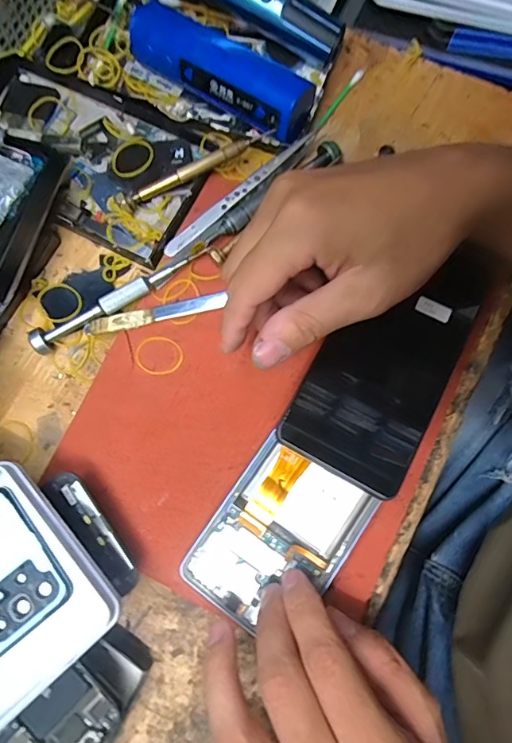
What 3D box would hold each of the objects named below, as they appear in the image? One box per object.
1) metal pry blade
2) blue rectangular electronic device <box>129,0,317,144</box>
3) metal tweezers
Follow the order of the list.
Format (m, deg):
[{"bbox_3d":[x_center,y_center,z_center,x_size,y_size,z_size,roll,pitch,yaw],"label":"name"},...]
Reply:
[{"bbox_3d":[-0.064,-0.036,0.293,0.090,0.004,0.010,-13,78,-1],"label":"metal pry blade"},{"bbox_3d":[-0.023,-0.200,0.307,0.129,0.035,0.035,32,81,8],"label":"blue rectangular electronic device"},{"bbox_3d":[-0.010,-0.117,0.302,0.124,0.012,0.011,-37,80,-6],"label":"metal tweezers"}]

